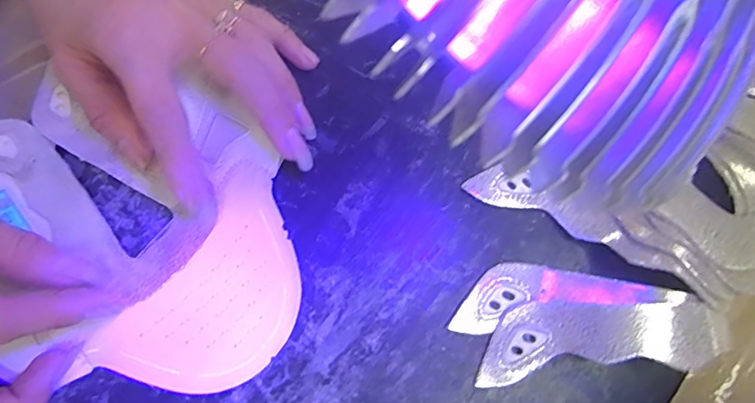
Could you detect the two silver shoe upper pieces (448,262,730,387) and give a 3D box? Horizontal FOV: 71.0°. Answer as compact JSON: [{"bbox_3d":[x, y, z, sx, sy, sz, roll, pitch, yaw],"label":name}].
[{"bbox_3d":[0.083,0.051,0.216,0.098,0.014,0.048,-2,71,20],"label":"two silver shoe upper pieces"}]

